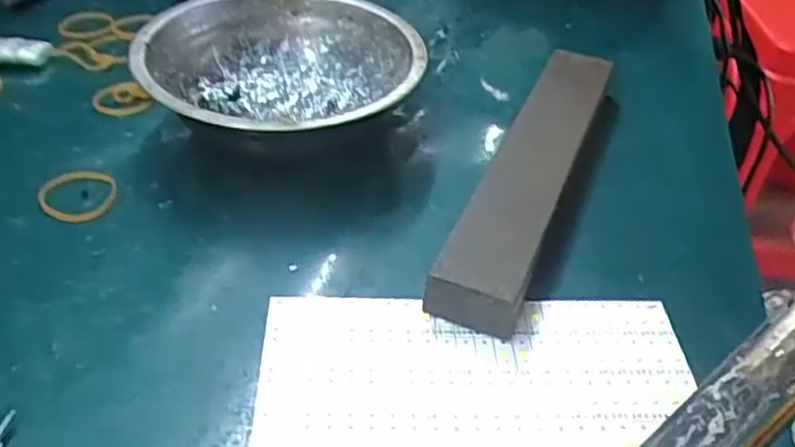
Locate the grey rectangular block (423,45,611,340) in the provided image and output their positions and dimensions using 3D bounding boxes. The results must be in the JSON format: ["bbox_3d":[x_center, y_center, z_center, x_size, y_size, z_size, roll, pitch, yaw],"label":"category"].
[{"bbox_3d":[0.058,-0.022,0.316,0.032,0.026,0.186,17,41,16],"label":"grey rectangular block"}]

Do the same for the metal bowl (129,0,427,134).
[{"bbox_3d":[-0.053,-0.064,0.343,0.122,0.046,0.122,2,40,-2],"label":"metal bowl"}]

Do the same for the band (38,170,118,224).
[{"bbox_3d":[-0.130,-0.011,0.303,0.030,0.005,0.031,-17,44,-23],"label":"band"}]

